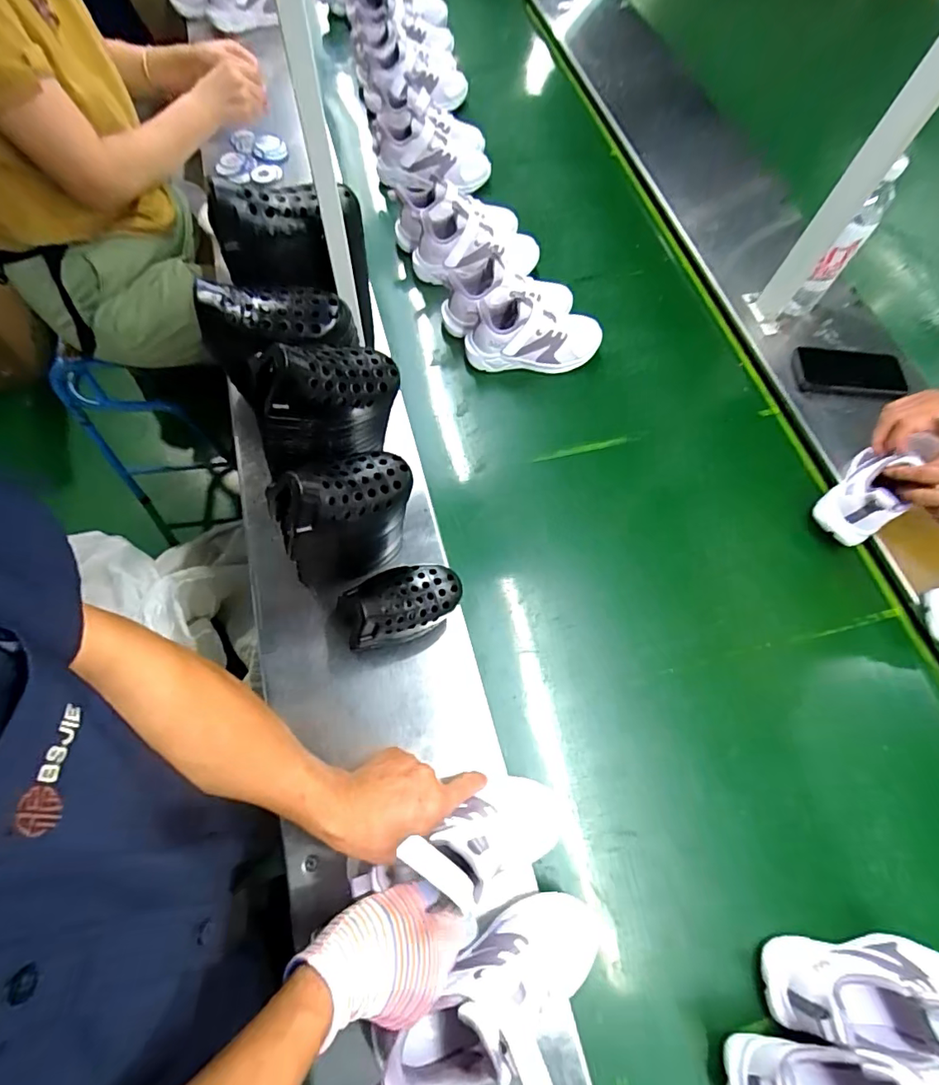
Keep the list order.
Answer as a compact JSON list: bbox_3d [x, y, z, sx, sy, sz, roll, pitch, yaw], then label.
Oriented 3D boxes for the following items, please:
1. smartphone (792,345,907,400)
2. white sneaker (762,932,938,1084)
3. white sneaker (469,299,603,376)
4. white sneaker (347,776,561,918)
[{"bbox_3d":[0.579,-0.260,0.775,0.151,0.009,0.073,8,82,10],"label":"smartphone"},{"bbox_3d":[0.380,0.415,0.451,0.179,0.124,0.081,6,68,3],"label":"white sneaker"},{"bbox_3d":[0.099,-0.319,0.769,0.207,0.094,0.081,-1,68,0],"label":"white sneaker"},{"bbox_3d":[0.003,0.279,0.475,0.085,0.217,0.075,-32,64,33],"label":"white sneaker"}]

